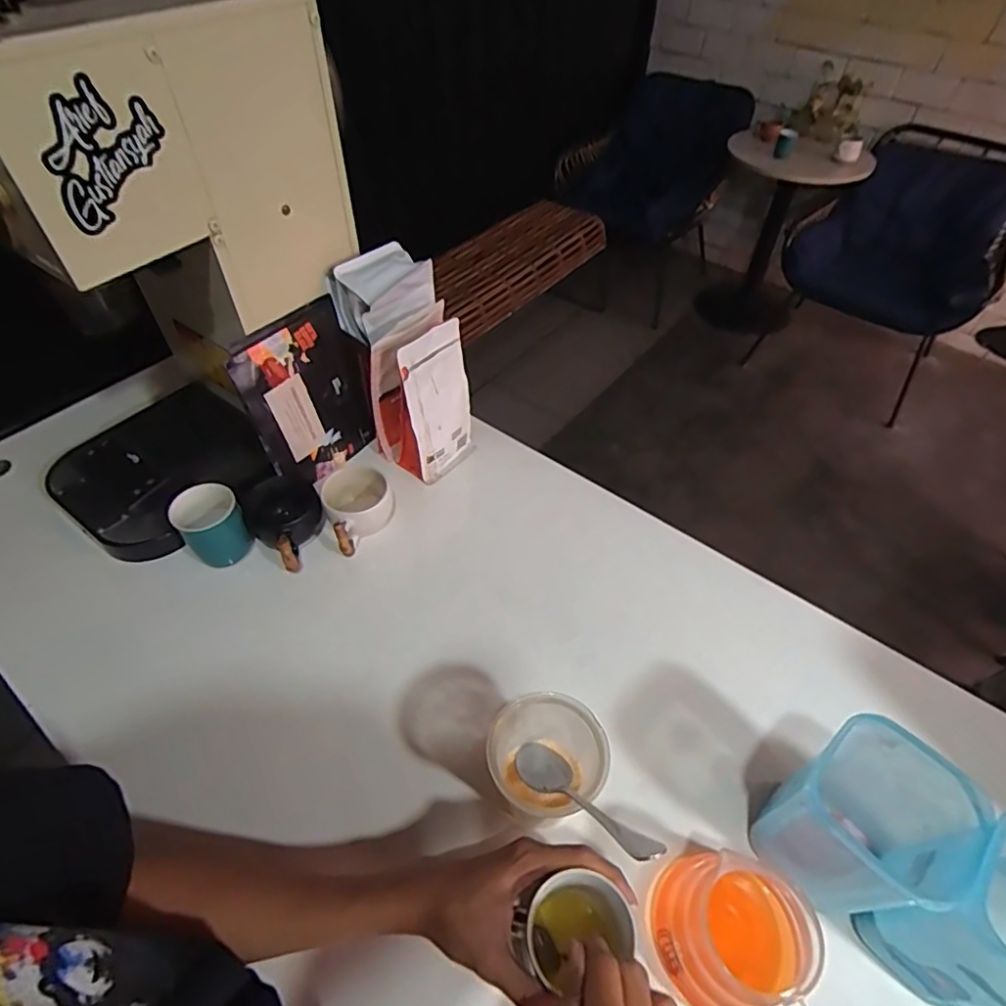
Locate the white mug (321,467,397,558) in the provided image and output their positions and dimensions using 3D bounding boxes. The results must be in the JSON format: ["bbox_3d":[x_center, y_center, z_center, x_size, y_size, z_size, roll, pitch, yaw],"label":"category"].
[{"bbox_3d":[-0.166,0.010,0.681,0.075,0.069,0.092,-18,53,-16],"label":"white mug"}]

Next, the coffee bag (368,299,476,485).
[{"bbox_3d":[-0.096,-0.129,0.710,0.083,0.193,0.102,29,55,21],"label":"coffee bag"}]

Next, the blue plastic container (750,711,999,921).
[{"bbox_3d":[0.264,0.237,0.432,0.091,0.141,0.099,-30,57,-24],"label":"blue plastic container"}]

